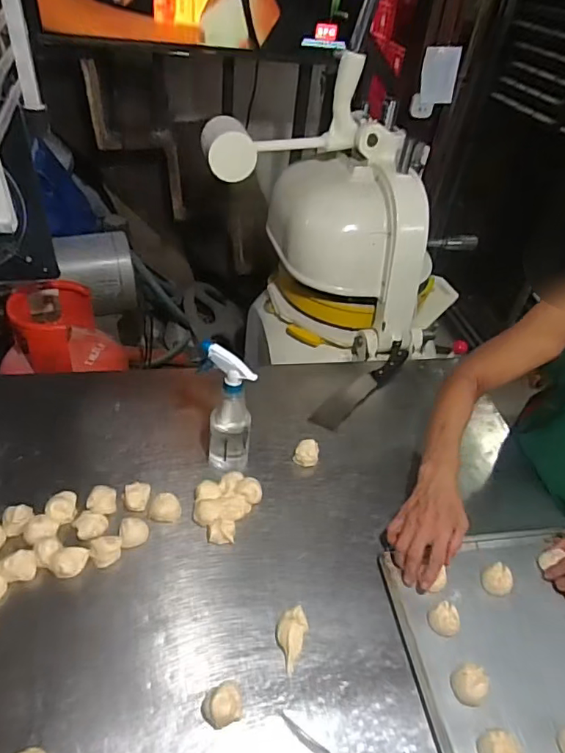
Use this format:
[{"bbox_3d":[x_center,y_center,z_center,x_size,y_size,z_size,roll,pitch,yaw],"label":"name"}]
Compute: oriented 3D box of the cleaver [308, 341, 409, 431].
[{"bbox_3d":[0.178,0.012,1.066,0.061,0.035,0.297,36,51,27],"label":"cleaver"}]

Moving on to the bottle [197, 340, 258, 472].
[{"bbox_3d":[-0.089,0.059,0.802,0.077,0.241,0.067,0,44,-6],"label":"bottle"}]

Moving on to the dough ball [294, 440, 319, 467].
[{"bbox_3d":[0.045,0.139,0.899,0.044,0.041,0.035,11,44,4],"label":"dough ball"}]

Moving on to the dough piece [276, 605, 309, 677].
[{"bbox_3d":[0.011,0.352,0.674,0.038,0.024,0.081,14,45,8],"label":"dough piece"}]

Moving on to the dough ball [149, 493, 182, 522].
[{"bbox_3d":[-0.186,0.209,0.788,0.047,0.034,0.039,-3,45,-9],"label":"dough ball"}]

